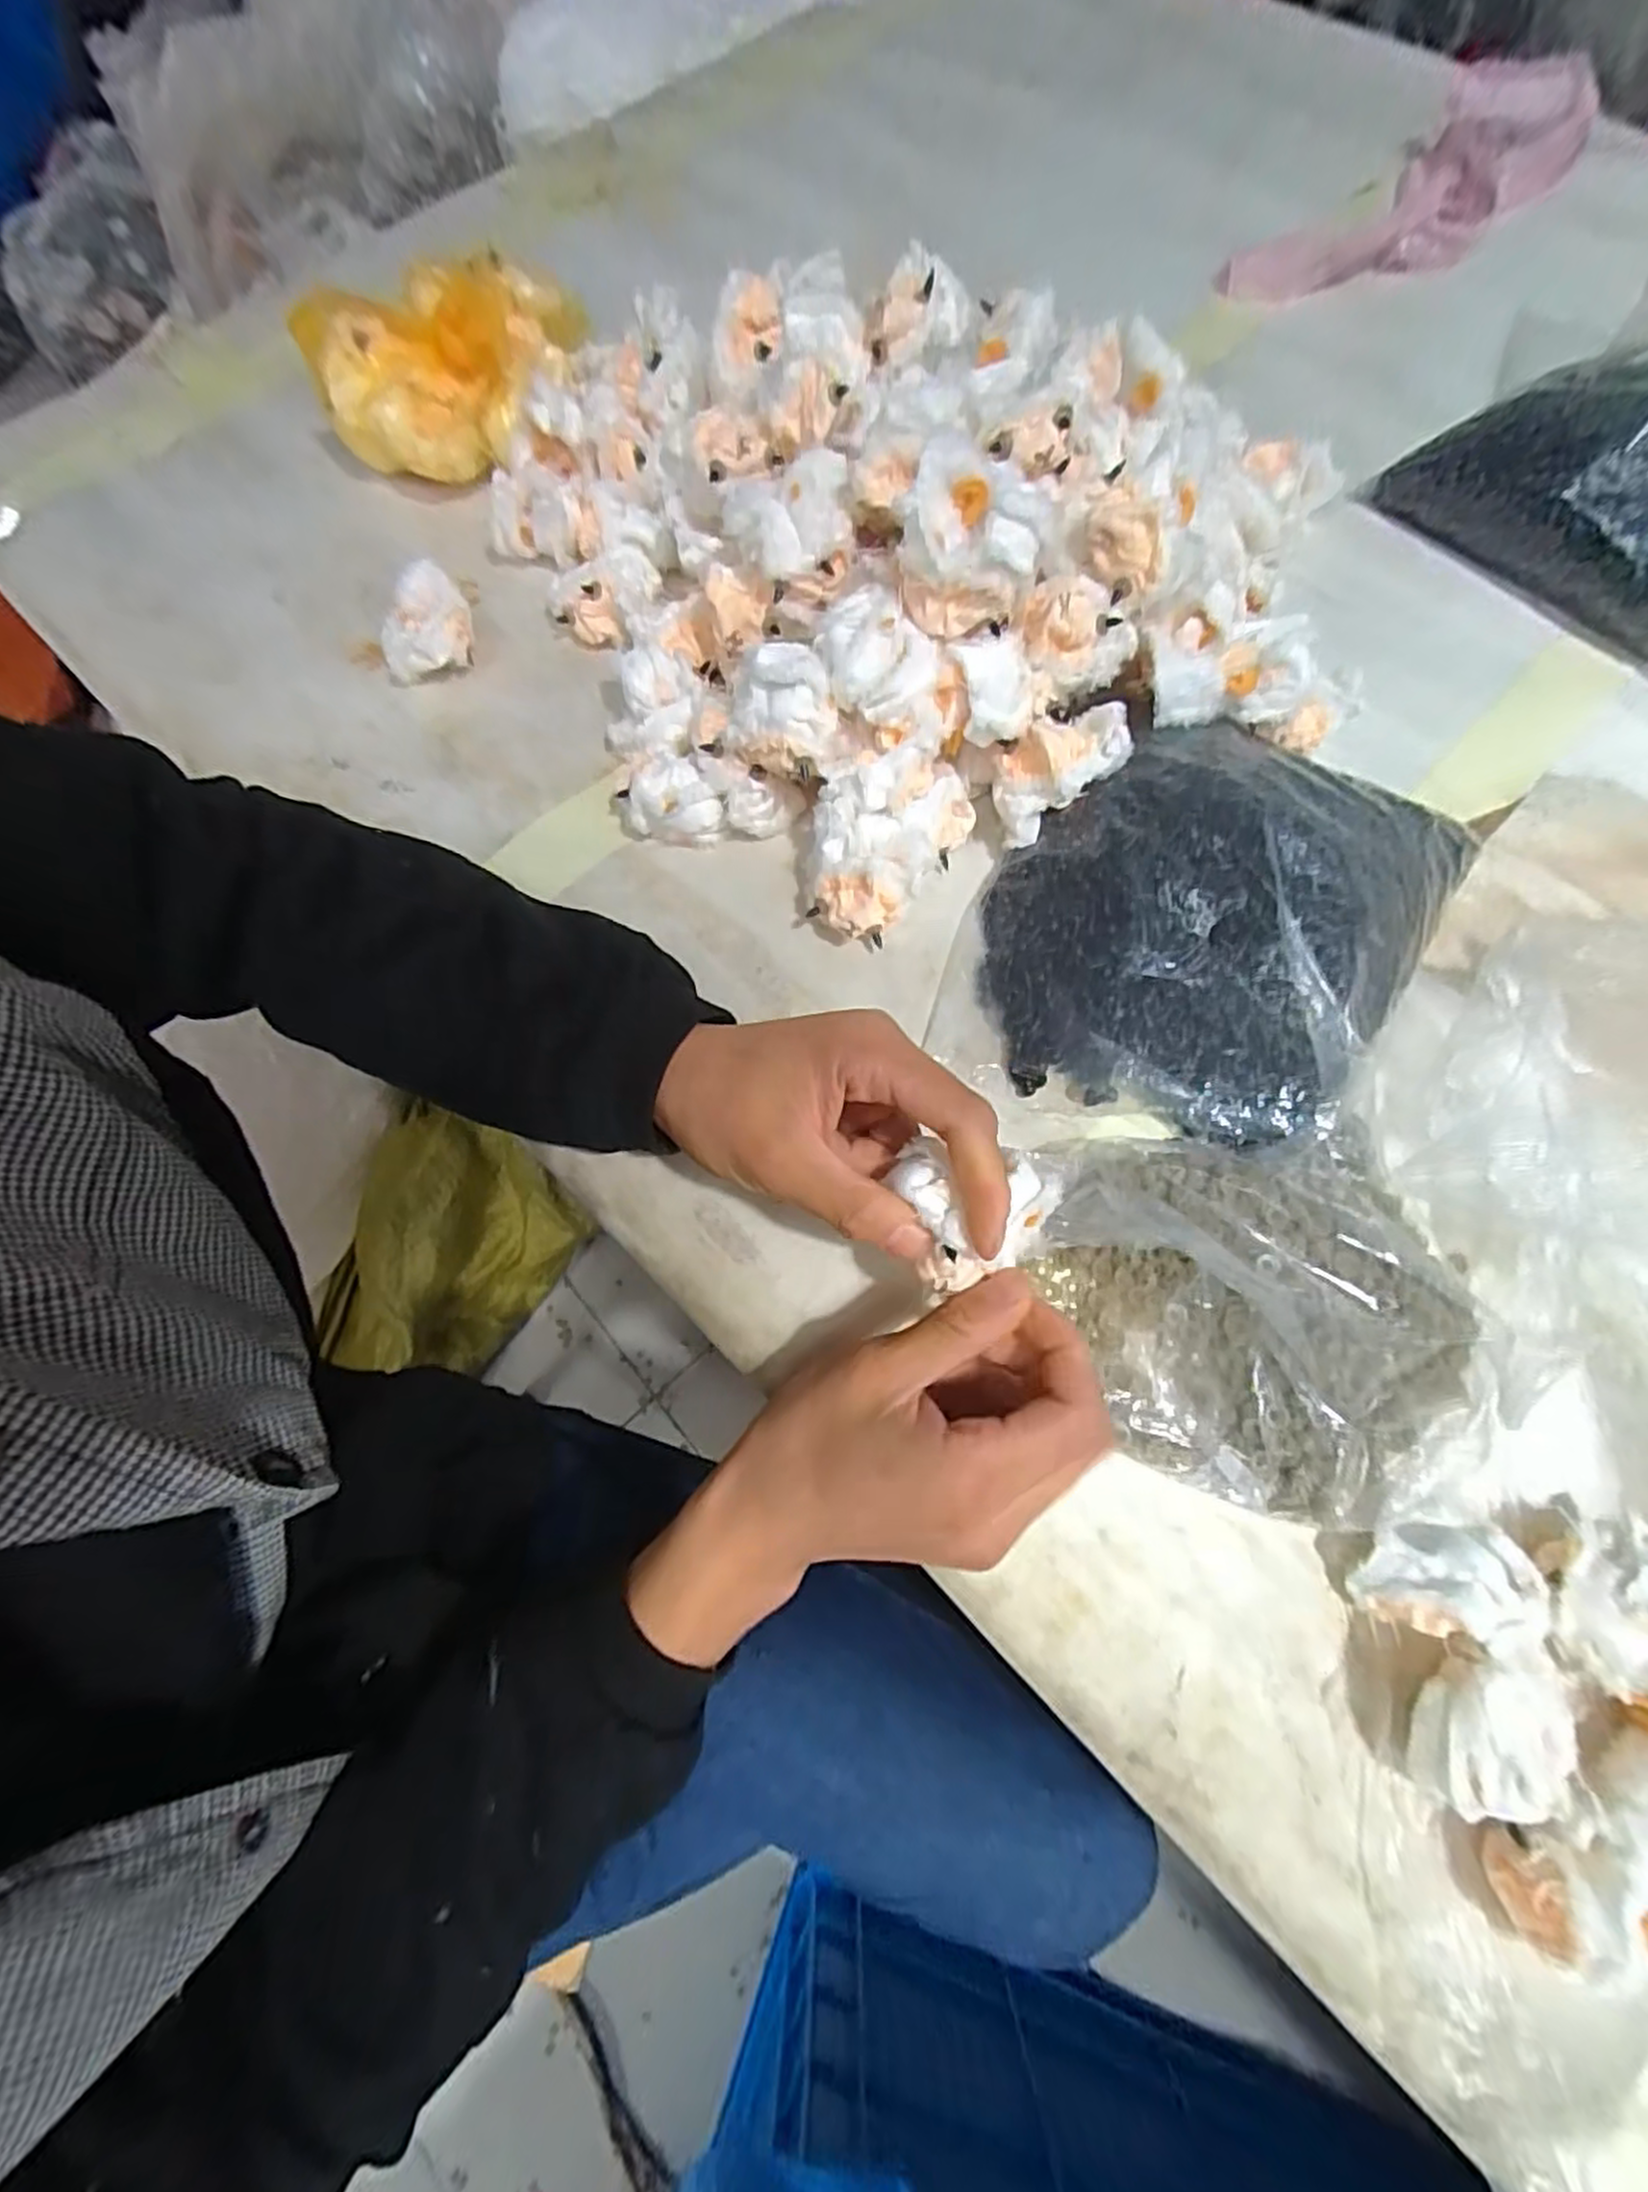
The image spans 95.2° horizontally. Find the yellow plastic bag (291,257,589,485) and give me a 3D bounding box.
[{"bbox_3d":[-0.215,-0.438,0.449,0.166,0.066,0.086,-30,73,-8],"label":"yellow plastic bag"}]

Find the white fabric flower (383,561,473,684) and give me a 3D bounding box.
[{"bbox_3d":[-0.214,-0.255,0.412,0.042,0.035,0.049,12,72,6],"label":"white fabric flower"}]

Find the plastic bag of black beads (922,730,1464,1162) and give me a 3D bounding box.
[{"bbox_3d":[0.173,-0.079,0.347,0.182,0.045,0.228,32,75,12],"label":"plastic bag of black beads"}]

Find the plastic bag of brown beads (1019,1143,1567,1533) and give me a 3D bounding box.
[{"bbox_3d":[0.168,0.086,0.294,0.173,0.035,0.139,2,71,2],"label":"plastic bag of brown beads"}]

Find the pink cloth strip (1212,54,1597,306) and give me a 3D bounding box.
[{"bbox_3d":[0.428,-0.648,0.543,0.302,0.050,0.113,-32,73,-9],"label":"pink cloth strip"}]

